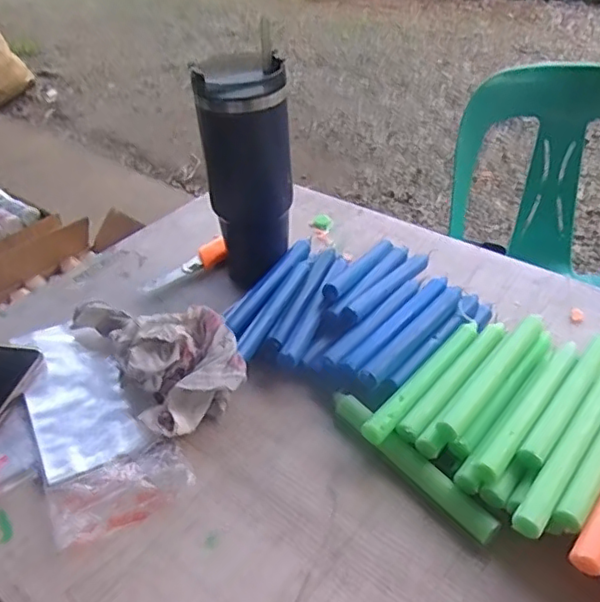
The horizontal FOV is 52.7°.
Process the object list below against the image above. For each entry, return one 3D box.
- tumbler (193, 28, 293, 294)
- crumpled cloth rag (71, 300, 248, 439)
[{"bbox_3d":[-0.055,-0.135,0.634,0.088,0.223,0.078,-8,39,-5],"label":"tumbler"},{"bbox_3d":[-0.130,0.041,0.562,0.103,0.060,0.191,-26,44,-25],"label":"crumpled cloth rag"}]

